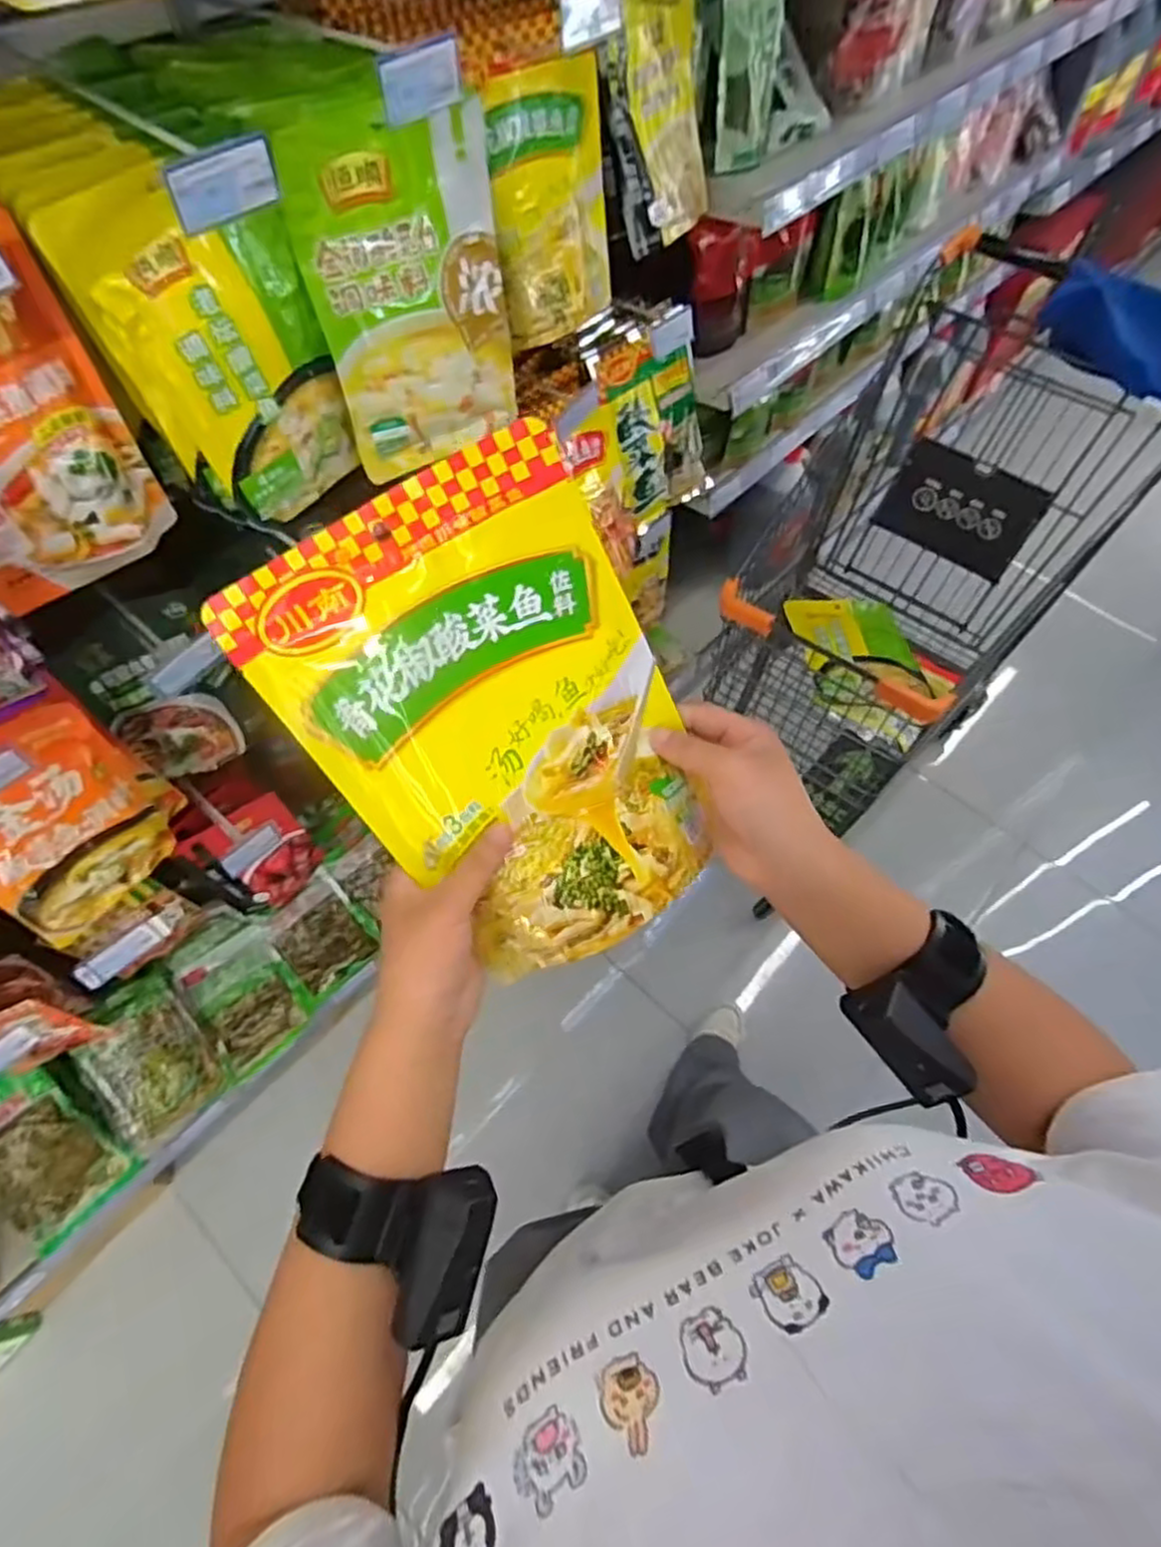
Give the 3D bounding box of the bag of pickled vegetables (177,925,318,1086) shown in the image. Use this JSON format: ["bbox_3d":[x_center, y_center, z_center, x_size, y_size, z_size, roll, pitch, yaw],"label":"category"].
[{"bbox_3d":[-0.574,0.392,1.269,0.161,0.042,0.207,-34,97,-22],"label":"bag of pickled vegetables"}]

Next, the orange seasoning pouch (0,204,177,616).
[{"bbox_3d":[-0.462,-0.280,0.596,0.026,0.256,0.185,27,61,31],"label":"orange seasoning pouch"}]

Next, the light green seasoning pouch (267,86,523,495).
[{"bbox_3d":[-0.165,-0.469,0.739,0.198,0.293,0.019,-30,51,-18],"label":"light green seasoning pouch"}]

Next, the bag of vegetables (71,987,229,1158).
[{"bbox_3d":[-0.686,0.474,1.168,0.159,0.043,0.218,-31,100,-19],"label":"bag of vegetables"}]

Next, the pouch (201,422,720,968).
[{"bbox_3d":[-0.035,-0.023,0.387,0.178,0.032,0.254,-36,106,-6],"label":"pouch"}]

